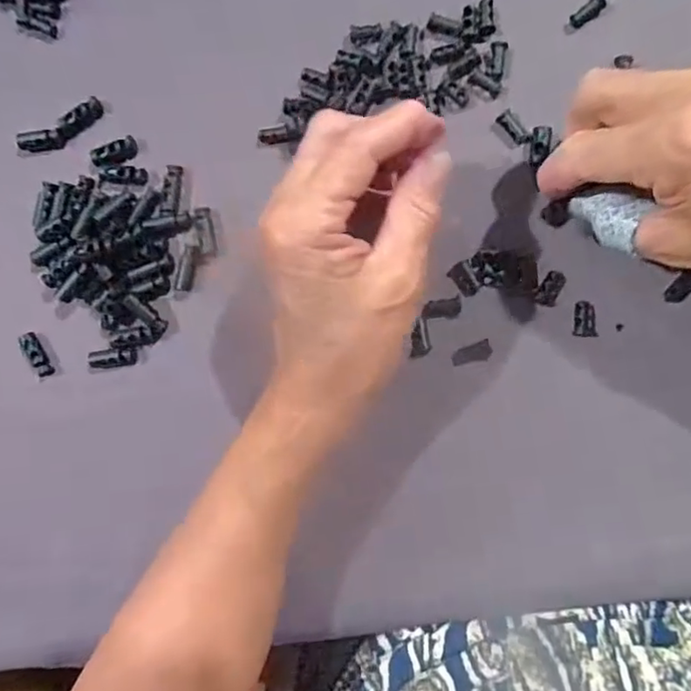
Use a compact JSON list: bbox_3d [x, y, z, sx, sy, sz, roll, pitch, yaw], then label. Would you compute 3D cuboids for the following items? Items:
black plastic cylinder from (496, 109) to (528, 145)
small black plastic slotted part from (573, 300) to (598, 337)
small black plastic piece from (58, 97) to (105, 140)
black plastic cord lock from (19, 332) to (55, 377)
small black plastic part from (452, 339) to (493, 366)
[{"bbox_3d":[0.082,-0.107,0.290,0.007,0.006,0.018,-43,106,5],"label":"black plastic cylinder"},{"bbox_3d":[0.115,-0.013,0.283,0.012,0.004,0.017,4,90,8],"label":"small black plastic slotted part"},{"bbox_3d":[-0.143,-0.123,0.322,0.006,0.012,0.027,44,76,7],"label":"small black plastic piece"},{"bbox_3d":[-0.168,0.005,0.324,0.006,0.012,0.026,-27,85,7],"label":"black plastic cord lock"},{"bbox_3d":[0.063,0.004,0.294,0.020,0.004,0.009,-22,86,7],"label":"small black plastic part"}]

